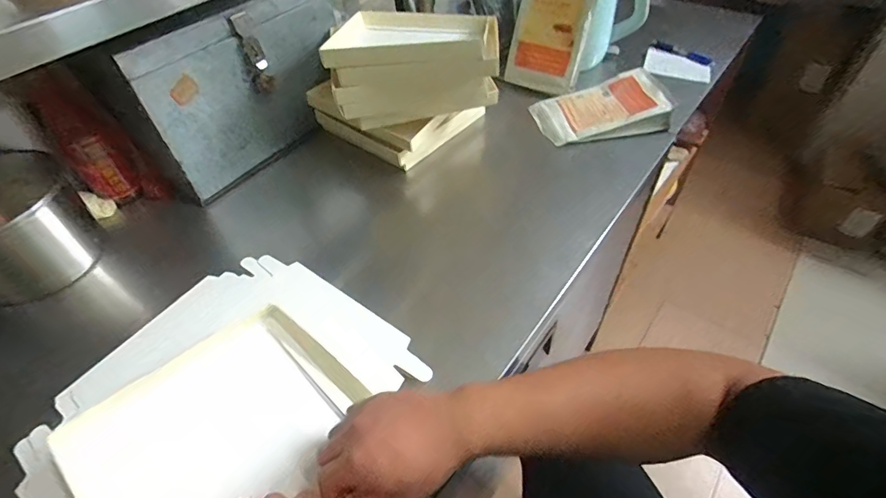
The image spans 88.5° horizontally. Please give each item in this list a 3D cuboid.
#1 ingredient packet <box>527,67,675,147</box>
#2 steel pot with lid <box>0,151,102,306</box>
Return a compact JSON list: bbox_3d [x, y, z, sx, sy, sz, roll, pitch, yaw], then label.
[{"bbox_3d":[0.291,-0.261,0.836,0.228,0.051,0.139,-9,50,-5],"label":"ingredient packet"},{"bbox_3d":[-0.612,-0.044,0.641,0.154,0.177,0.165,-1,49,1],"label":"steel pot with lid"}]

